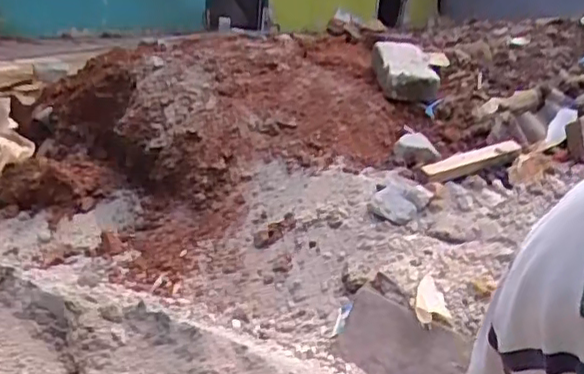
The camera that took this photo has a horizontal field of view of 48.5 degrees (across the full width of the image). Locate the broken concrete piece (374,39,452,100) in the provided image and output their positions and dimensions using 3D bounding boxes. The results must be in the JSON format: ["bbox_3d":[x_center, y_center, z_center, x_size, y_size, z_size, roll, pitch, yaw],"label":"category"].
[{"bbox_3d":[0.301,-0.303,1.664,0.181,0.117,0.259,7,18,9],"label":"broken concrete piece"}]

